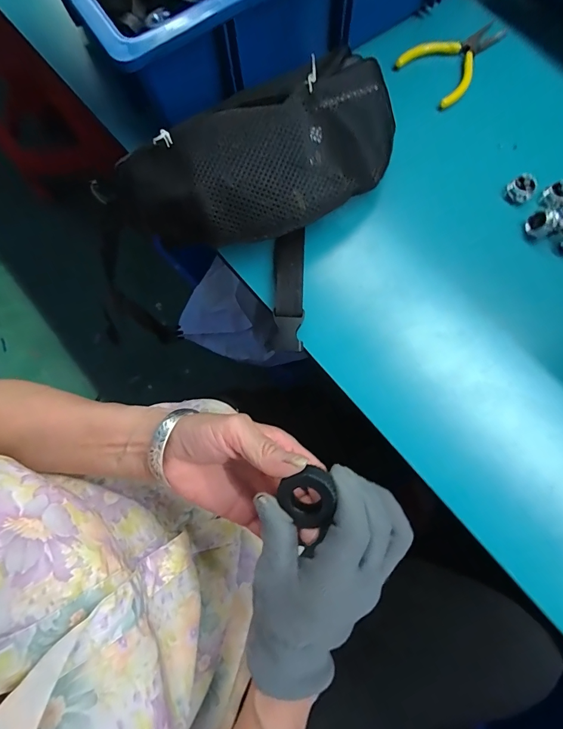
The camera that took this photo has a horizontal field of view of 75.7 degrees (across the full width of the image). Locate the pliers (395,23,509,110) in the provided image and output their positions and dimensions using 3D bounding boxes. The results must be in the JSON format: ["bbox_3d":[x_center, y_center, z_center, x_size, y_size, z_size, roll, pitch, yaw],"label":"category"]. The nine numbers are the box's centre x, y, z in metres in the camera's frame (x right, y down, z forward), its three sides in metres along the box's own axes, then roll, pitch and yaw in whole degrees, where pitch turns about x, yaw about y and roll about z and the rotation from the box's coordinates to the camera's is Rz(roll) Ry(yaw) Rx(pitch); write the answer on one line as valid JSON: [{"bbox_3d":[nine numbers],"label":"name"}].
[{"bbox_3d":[0.190,-0.338,0.398,0.118,0.013,0.076,-43,78,-6],"label":"pliers"}]

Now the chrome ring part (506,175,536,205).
[{"bbox_3d":[0.232,-0.169,0.350,0.019,0.017,0.022,-36,78,-5],"label":"chrome ring part"}]

